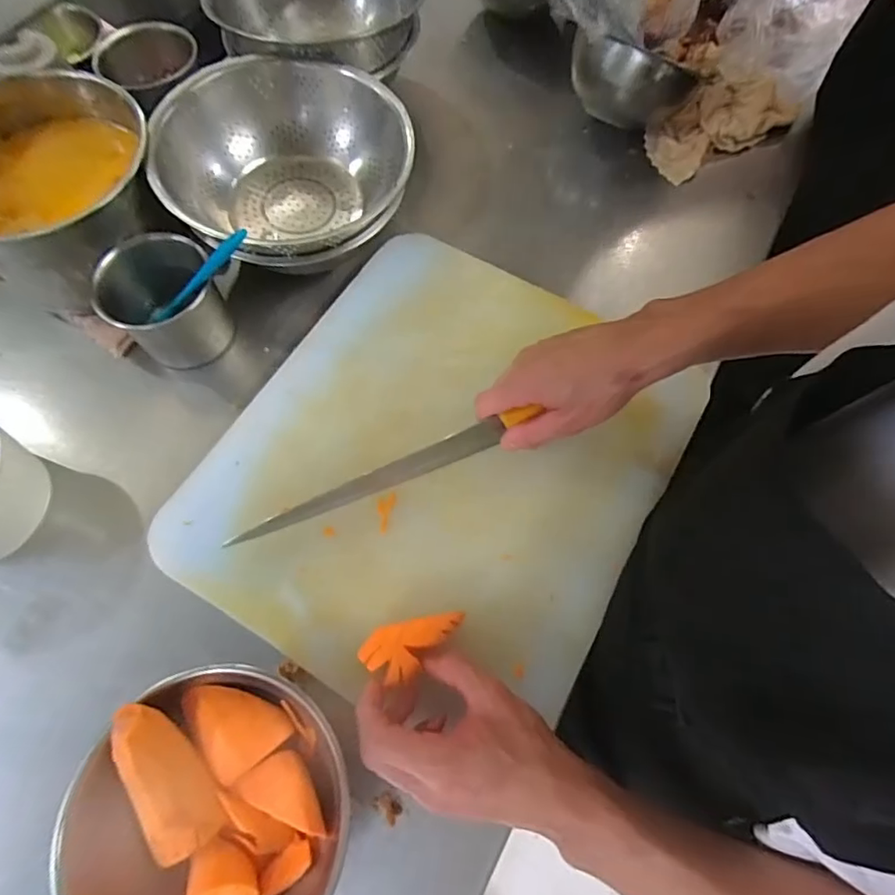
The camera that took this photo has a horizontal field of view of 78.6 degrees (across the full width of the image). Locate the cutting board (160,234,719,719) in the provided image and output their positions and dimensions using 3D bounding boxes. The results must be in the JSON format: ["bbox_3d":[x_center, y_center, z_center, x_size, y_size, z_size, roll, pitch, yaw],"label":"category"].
[{"bbox_3d":[-0.009,0.003,0.462,0.345,0.027,0.382,28,73,10],"label":"cutting board"}]

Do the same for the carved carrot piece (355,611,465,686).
[{"bbox_3d":[-0.022,0.133,0.374,0.073,0.006,0.035,-21,72,-16],"label":"carved carrot piece"}]

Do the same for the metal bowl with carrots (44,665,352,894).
[{"bbox_3d":[-0.148,0.239,0.352,0.157,0.079,0.165,1,68,-1],"label":"metal bowl with carrots"}]

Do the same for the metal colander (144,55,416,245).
[{"bbox_3d":[-0.149,-0.273,0.520,0.223,0.081,0.192,-9,69,-5],"label":"metal colander"}]

